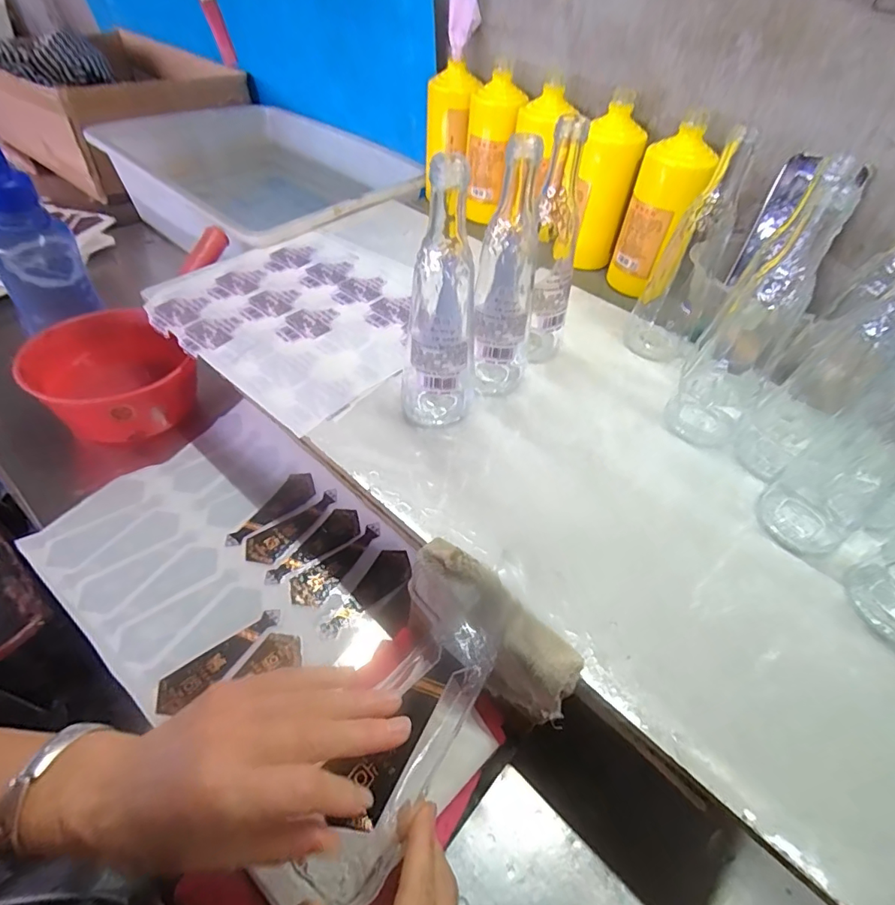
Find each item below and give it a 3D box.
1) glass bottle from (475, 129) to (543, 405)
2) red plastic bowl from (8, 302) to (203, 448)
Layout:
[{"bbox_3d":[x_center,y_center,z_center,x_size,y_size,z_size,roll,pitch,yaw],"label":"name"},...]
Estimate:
[{"bbox_3d":[0.052,-0.142,0.423,0.054,0.209,0.048,7,49,1],"label":"glass bottle"},{"bbox_3d":[-0.386,-0.087,0.575,0.150,0.077,0.171,-32,58,-25],"label":"red plastic bowl"}]

